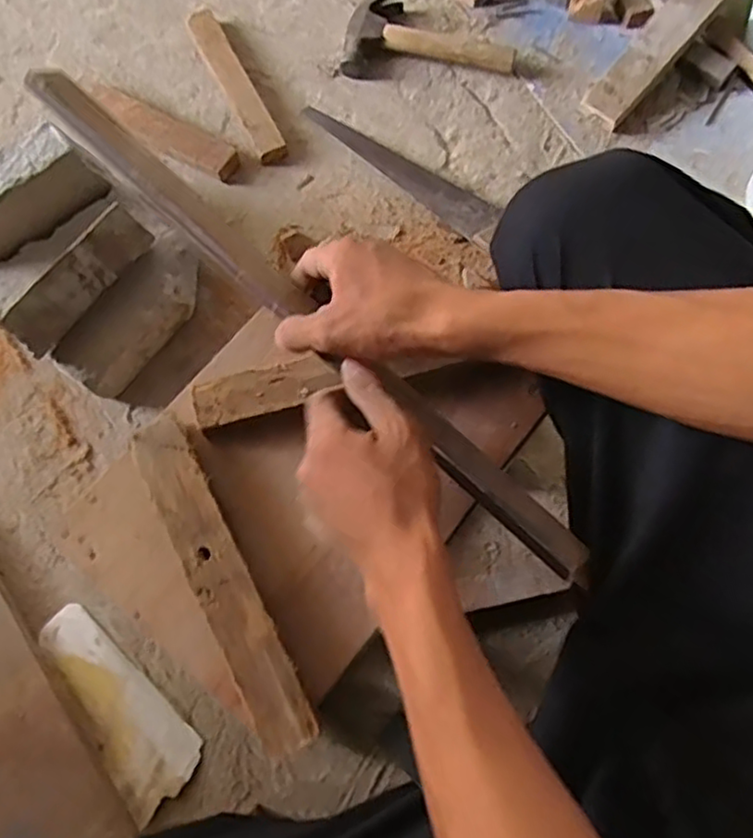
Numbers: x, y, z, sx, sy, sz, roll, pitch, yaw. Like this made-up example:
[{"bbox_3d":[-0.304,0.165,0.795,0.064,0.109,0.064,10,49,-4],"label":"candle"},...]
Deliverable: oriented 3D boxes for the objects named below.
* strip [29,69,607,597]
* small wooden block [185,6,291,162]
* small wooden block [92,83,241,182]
[{"bbox_3d":[-0.050,-0.070,0.442,0.479,0.026,0.030,42,79,6],"label":"strip"},{"bbox_3d":[-0.177,-0.420,0.840,0.039,0.026,0.236,-27,74,-6],"label":"small wooden block"},{"bbox_3d":[-0.258,-0.351,0.818,0.199,0.028,0.046,32,77,11],"label":"small wooden block"}]

